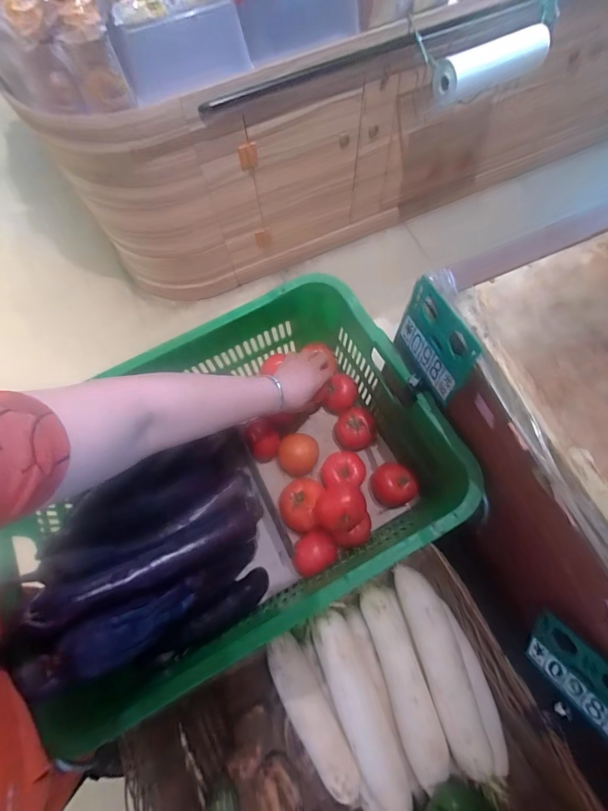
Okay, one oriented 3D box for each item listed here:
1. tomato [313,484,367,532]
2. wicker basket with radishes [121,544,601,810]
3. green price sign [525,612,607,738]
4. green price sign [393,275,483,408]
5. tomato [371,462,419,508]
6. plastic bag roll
[{"bbox_3d":[0.054,0.155,0.543,0.074,0.065,0.063,-4,71,1],"label":"tomato"},{"bbox_3d":[0.070,0.477,0.478,0.487,0.113,0.375,-28,72,-7],"label":"wicker basket with radishes"},{"bbox_3d":[0.312,0.303,0.403,0.008,0.094,0.113,-9,30,-24],"label":"green price sign"},{"bbox_3d":[0.148,-0.067,0.424,0.027,0.132,0.125,-23,71,-5],"label":"green price sign"},{"bbox_3d":[0.147,0.132,0.602,0.067,0.055,0.067,-10,71,-1],"label":"tomato"},{"bbox_3d":[0.501,-0.938,0.996,0.307,0.095,0.098,-22,71,-5],"label":"plastic bag roll"}]

